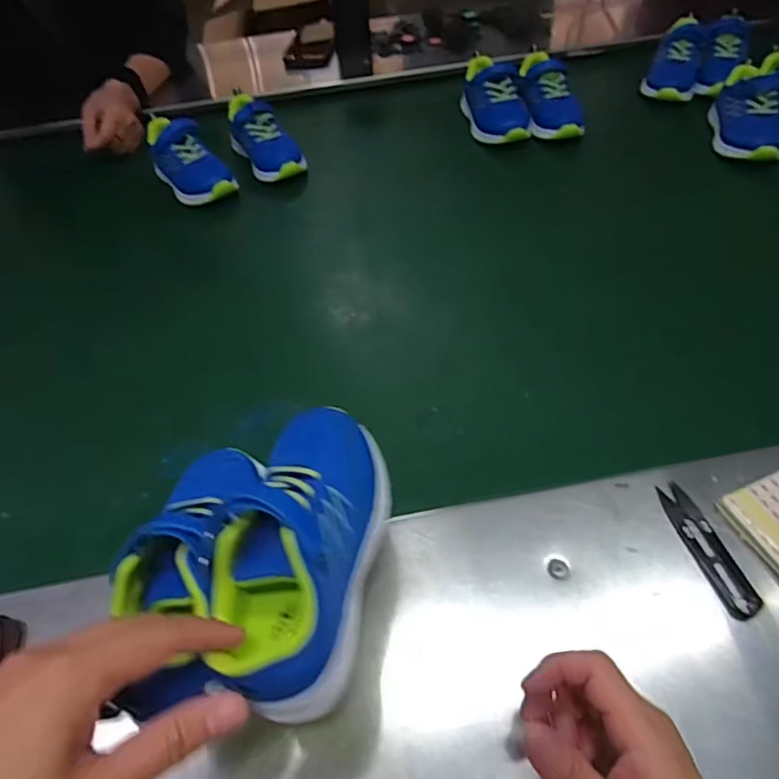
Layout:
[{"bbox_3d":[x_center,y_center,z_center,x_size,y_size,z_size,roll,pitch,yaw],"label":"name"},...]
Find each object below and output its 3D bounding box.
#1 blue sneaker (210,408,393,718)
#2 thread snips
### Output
[{"bbox_3d":[-0.047,0.078,0.305,0.076,0.070,0.165,5,51,8],"label":"blue sneaker"},{"bbox_3d":[0.227,0.111,0.404,0.024,0.015,0.101,-13,55,-5],"label":"thread snips"}]

